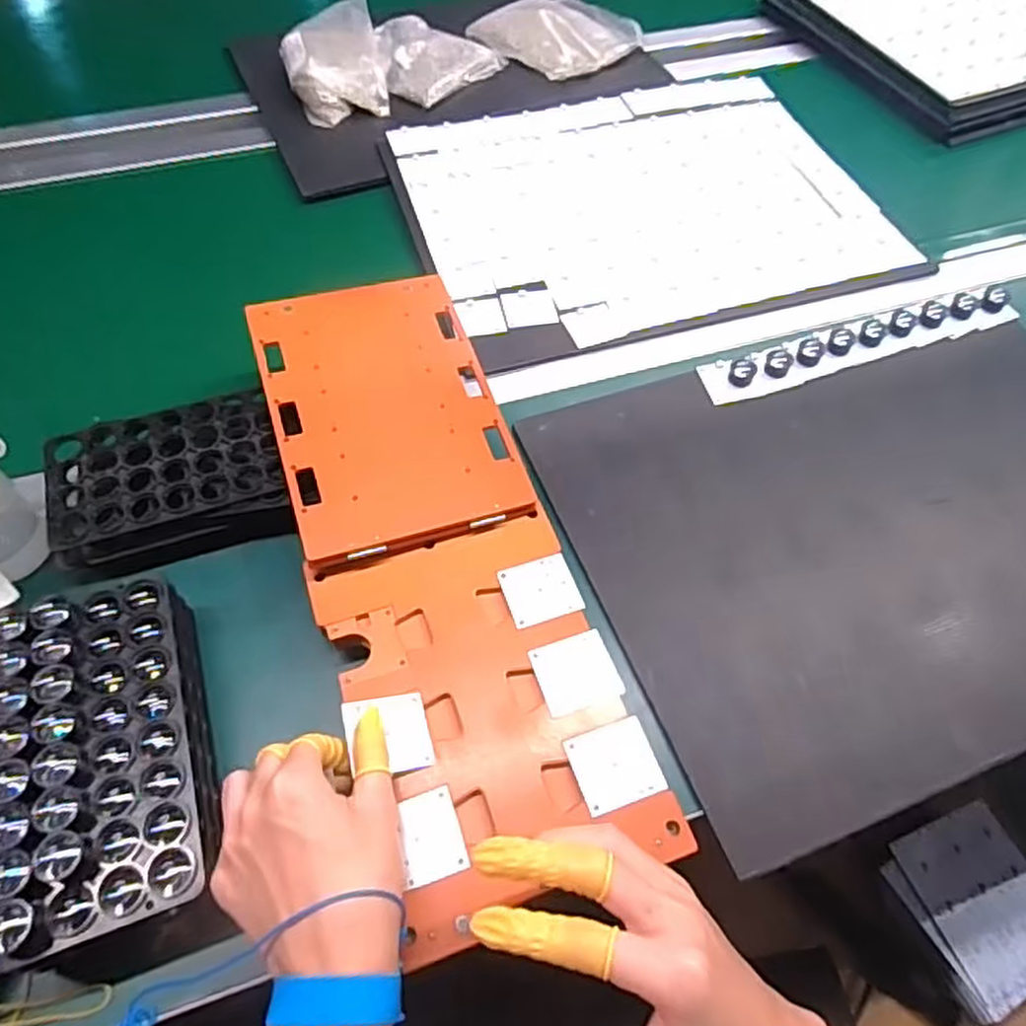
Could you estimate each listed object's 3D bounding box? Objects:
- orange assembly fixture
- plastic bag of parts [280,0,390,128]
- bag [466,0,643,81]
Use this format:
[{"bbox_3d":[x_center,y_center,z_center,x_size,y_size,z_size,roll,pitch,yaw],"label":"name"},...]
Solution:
[{"bbox_3d":[-0.055,0.016,0.482,0.162,0.025,0.451,-19,66,-12],"label":"orange assembly fixture"},{"bbox_3d":[-0.211,-0.534,0.845,0.118,0.053,0.171,-11,59,-8],"label":"plastic bag of parts"},{"bbox_3d":[0.054,-0.608,0.899,0.155,0.026,0.175,-40,66,-23],"label":"bag"}]

